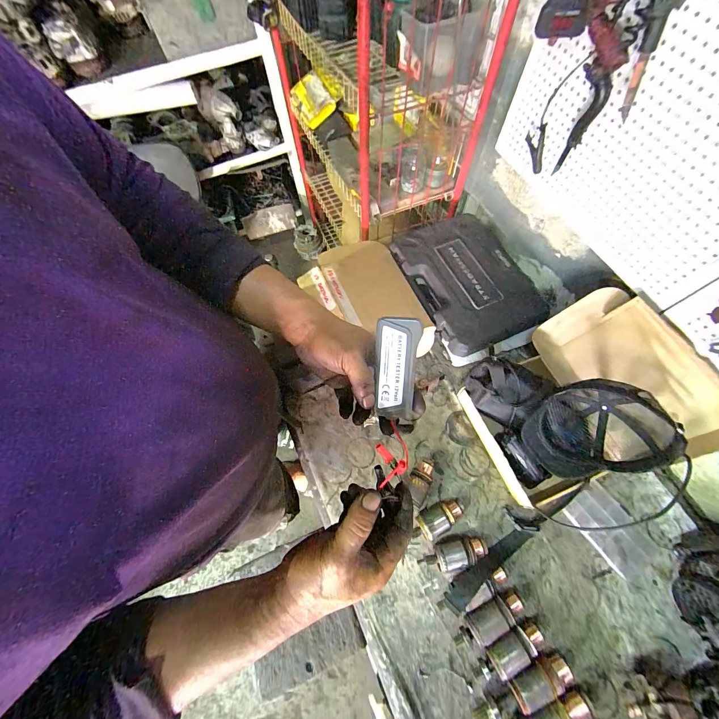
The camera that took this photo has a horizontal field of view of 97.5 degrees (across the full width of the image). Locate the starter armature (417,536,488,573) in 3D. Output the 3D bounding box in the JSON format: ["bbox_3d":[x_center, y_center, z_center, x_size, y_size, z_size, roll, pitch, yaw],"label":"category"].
[{"bbox_3d":[0.190,0.394,0.634,0.139,0.041,0.051,-10,68,-2],"label":"starter armature"}]

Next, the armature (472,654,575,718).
[{"bbox_3d":[0.289,0.588,0.560,0.187,0.051,0.049,-23,69,-7],"label":"armature"}]

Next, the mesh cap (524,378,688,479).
[{"bbox_3d":[0.443,0.132,0.599,0.218,0.169,0.165,-12,68,-3],"label":"mesh cap"}]

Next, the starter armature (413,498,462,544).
[{"bbox_3d":[0.165,0.338,0.663,0.121,0.050,0.056,-24,69,-7],"label":"starter armature"}]

